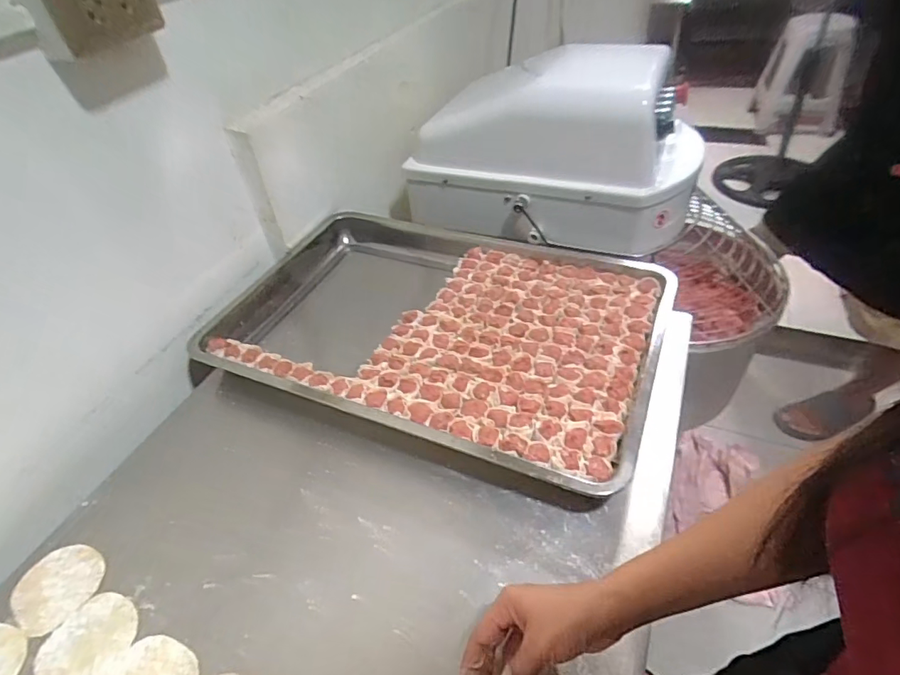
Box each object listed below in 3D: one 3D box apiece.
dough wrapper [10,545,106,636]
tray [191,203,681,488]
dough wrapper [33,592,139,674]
[{"bbox_3d":[-0.393,0.247,0.509,0.079,0.004,0.079,-4,43,4],"label":"dough wrapper"},{"bbox_3d":[-0.028,-0.020,0.726,0.613,0.063,0.397,14,47,21],"label":"tray"},{"bbox_3d":[-0.332,0.281,0.468,0.076,0.004,0.081,-4,43,4],"label":"dough wrapper"}]

